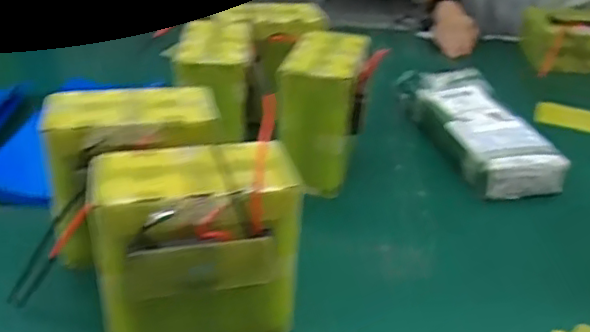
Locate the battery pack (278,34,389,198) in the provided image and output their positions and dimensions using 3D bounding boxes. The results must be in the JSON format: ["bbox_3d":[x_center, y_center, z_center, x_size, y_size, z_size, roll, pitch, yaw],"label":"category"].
[{"bbox_3d":[0.034,-0.058,0.702,0.088,0.137,0.120,13,31,16],"label":"battery pack"}]

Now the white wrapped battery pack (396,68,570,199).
[{"bbox_3d":[0.229,-0.054,0.811,0.109,0.049,0.273,-3,31,-12],"label":"white wrapped battery pack"}]

